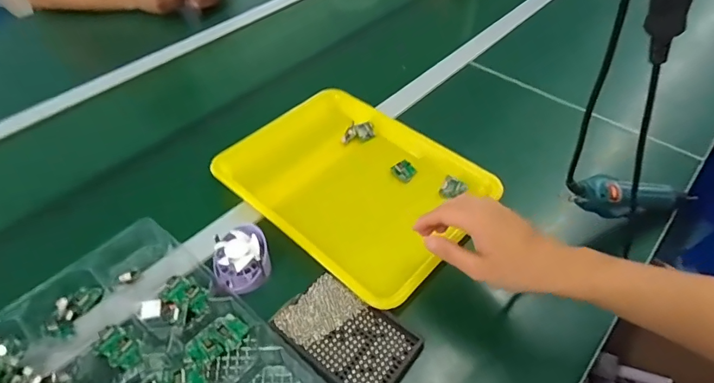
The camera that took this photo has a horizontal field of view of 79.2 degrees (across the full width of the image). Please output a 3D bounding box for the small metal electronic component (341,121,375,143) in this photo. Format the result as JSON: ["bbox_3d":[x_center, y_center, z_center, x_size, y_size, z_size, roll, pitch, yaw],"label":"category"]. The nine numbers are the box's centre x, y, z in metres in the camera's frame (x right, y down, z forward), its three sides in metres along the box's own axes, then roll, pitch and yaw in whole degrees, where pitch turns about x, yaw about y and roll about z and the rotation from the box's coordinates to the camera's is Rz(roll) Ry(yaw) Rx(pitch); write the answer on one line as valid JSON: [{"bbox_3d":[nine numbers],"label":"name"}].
[{"bbox_3d":[0.001,-0.092,0.659,0.049,0.024,0.026,-10,50,-8],"label":"small metal electronic component"}]

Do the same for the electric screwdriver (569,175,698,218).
[{"bbox_3d":[0.347,0.008,0.515,0.240,0.035,0.037,1,45,-27],"label":"electric screwdriver"}]

